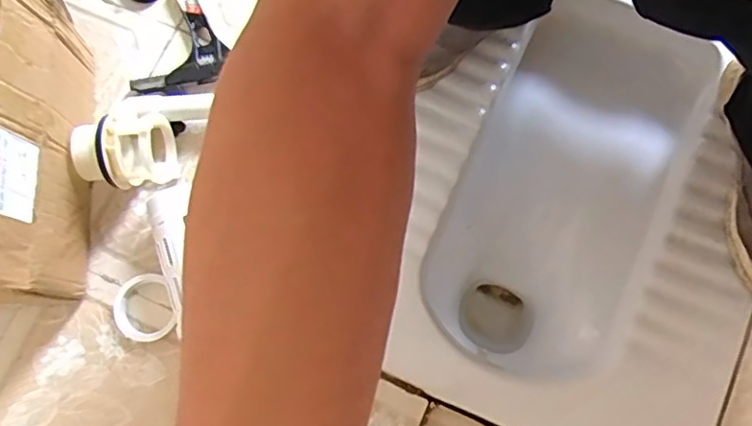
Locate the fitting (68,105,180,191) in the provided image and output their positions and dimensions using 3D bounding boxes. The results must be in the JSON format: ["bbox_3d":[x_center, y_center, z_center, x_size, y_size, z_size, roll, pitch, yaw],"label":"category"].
[{"bbox_3d":[-0.274,-0.072,0.646,0.093,0.083,0.089,4,76,3],"label":"fitting"}]

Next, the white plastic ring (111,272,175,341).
[{"bbox_3d":[-0.249,0.103,0.639,0.070,0.014,0.070,0,76,2],"label":"white plastic ring"}]

